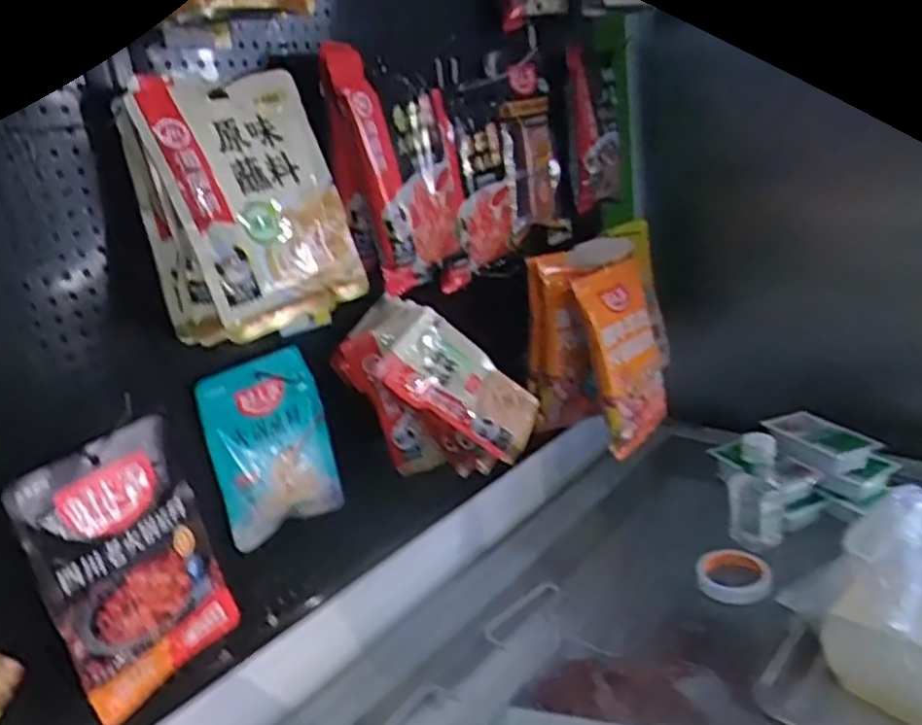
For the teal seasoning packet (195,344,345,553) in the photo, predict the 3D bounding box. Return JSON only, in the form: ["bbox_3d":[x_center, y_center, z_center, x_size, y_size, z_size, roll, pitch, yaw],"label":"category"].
[{"bbox_3d":[-0.190,0.083,0.748,0.125,0.181,0.022,-19,23,-33],"label":"teal seasoning packet"}]

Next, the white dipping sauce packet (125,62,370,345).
[{"bbox_3d":[-0.170,-0.146,0.628,0.151,0.214,0.023,-28,8,-41],"label":"white dipping sauce packet"}]

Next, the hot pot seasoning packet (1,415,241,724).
[{"bbox_3d":[-0.283,0.174,0.635,0.042,0.219,0.150,6,23,32],"label":"hot pot seasoning packet"}]

